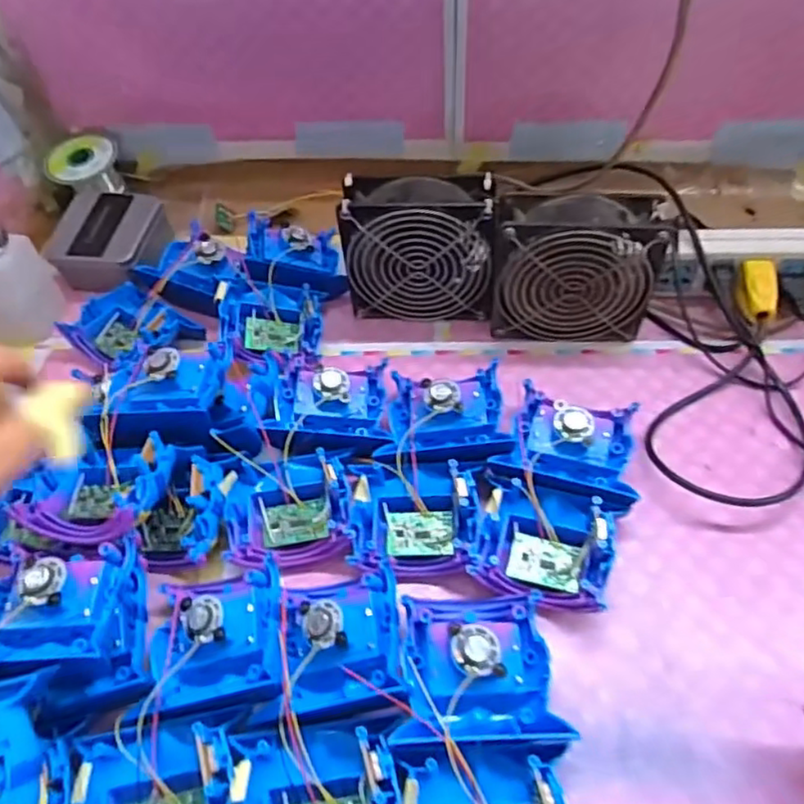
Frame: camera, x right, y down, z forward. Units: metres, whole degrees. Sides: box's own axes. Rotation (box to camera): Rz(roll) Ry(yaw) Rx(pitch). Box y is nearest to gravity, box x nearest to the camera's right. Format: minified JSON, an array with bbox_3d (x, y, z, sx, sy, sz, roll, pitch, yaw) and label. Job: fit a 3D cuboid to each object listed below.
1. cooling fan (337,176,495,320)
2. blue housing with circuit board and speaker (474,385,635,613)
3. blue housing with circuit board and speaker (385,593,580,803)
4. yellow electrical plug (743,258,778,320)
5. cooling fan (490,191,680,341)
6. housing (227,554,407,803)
[{"bbox_3d":[0.018,-0.119,0.531,0.127,0.118,0.050,4,53,7],"label":"cooling fan"},{"bbox_3d":[0.103,0.059,0.431,0.085,0.038,0.146,17,55,15],"label":"blue housing with circuit board and speaker"},{"bbox_3d":[0.042,0.180,0.347,0.092,0.037,0.158,-4,52,0],"label":"blue housing with circuit board and speaker"},{"bbox_3d":[0.284,-0.092,0.516,0.021,0.016,0.054,3,70,4],"label":"yellow electrical plug"},{"bbox_3d":[0.132,-0.099,0.509,0.122,0.120,0.047,2,53,5],"label":"cooling fan"},{"bbox_3d":[-0.043,0.170,0.351,0.089,0.034,0.151,-4,52,0],"label":"housing"}]

